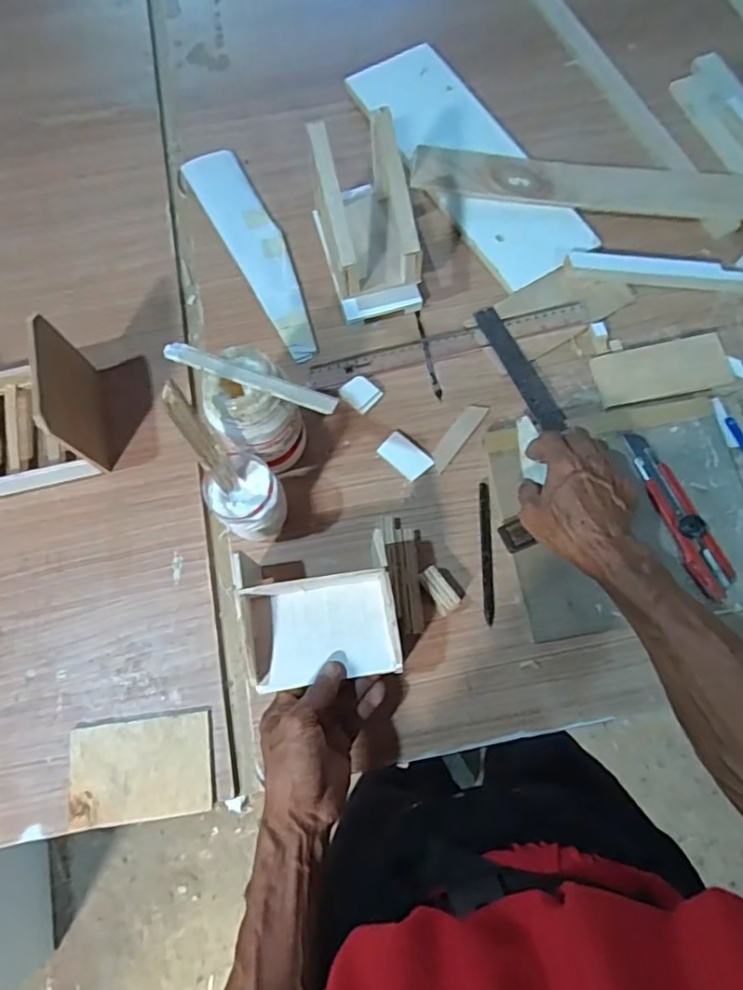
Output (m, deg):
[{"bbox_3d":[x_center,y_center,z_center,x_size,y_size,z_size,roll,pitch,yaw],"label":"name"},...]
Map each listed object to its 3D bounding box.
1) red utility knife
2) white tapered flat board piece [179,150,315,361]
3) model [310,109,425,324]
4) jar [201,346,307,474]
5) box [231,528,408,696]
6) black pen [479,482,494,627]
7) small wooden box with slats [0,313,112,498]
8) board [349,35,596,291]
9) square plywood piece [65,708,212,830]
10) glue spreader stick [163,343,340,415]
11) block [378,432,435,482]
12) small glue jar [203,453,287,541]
[{"bbox_3d":[0.288,0.017,0.560,0.033,0.025,0.168,-22,74,-5],"label":"red utility knife"},{"bbox_3d":[-0.129,-0.285,0.679,0.063,0.007,0.308,-28,74,-7],"label":"white tapered flat board piece"},{"bbox_3d":[-0.006,-0.280,0.601,0.080,0.149,0.138,-15,73,-3],"label":"model"},{"bbox_3d":[-0.104,-0.072,0.546,0.069,0.135,0.079,42,78,13],"label":"jar"},{"bbox_3d":[-0.044,0.098,0.489,0.124,0.031,0.108,-9,73,-1],"label":"box"},{"bbox_3d":[0.111,0.054,0.565,0.011,0.004,0.135,0,73,2],"label":"black pen"},{"bbox_3d":[-0.360,-0.078,0.561,0.164,0.119,0.128,-17,73,-3],"label":"small wooden box with slats"},{"bbox_3d":[0.113,-0.400,0.701,0.125,0.022,0.360,-29,74,-7],"label":"board"},{"bbox_3d":[-0.203,0.242,0.518,0.121,0.010,0.080,-8,73,-1],"label":"square plywood piece"},{"bbox_3d":[-0.098,-0.096,0.479,0.148,0.005,0.018,20,66,5],"label":"glue spreader stick"},{"bbox_3d":[0.035,-0.040,0.600,0.052,0.004,0.033,41,78,13],"label":"block"},{"bbox_3d":[-0.110,0.008,0.545,0.059,0.090,0.062,0,73,1],"label":"small glue jar"}]

